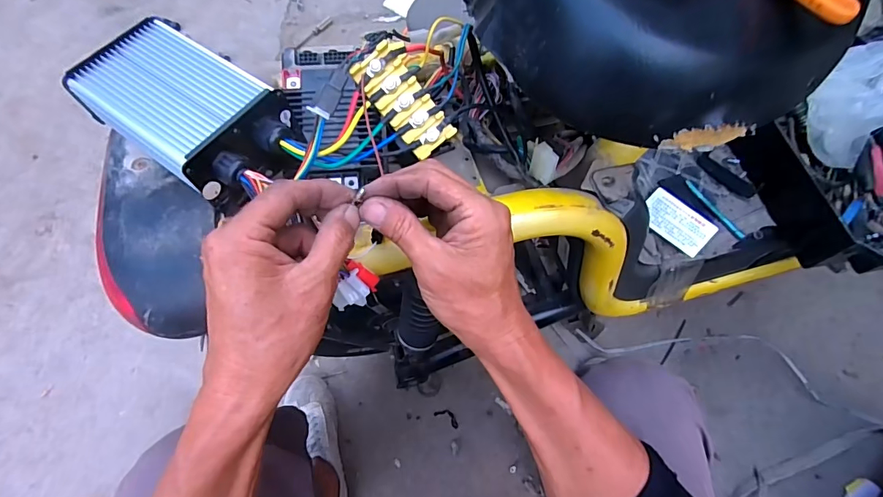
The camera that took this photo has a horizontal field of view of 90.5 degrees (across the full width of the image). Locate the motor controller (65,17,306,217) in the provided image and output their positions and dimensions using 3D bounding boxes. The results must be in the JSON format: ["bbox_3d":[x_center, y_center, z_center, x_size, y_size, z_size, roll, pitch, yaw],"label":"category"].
[{"bbox_3d":[-0.202,-0.112,0.355,0.179,0.053,0.101,33,67,17],"label":"motor controller"}]

